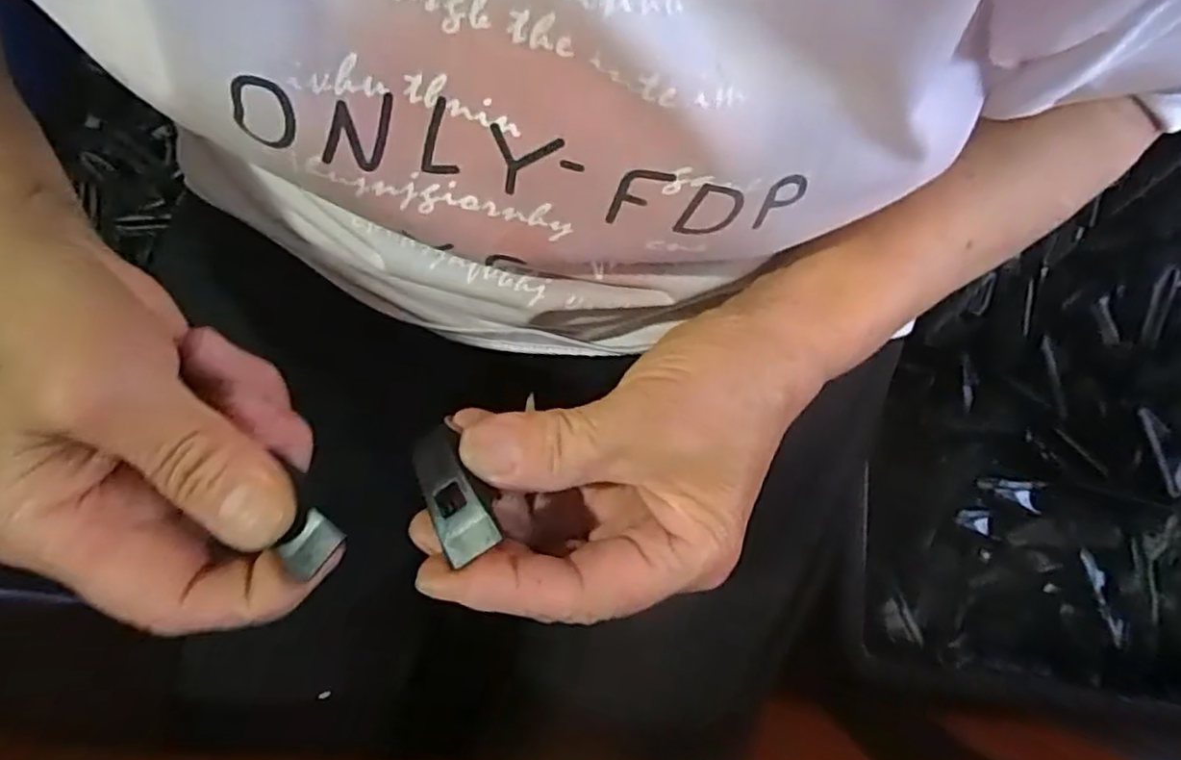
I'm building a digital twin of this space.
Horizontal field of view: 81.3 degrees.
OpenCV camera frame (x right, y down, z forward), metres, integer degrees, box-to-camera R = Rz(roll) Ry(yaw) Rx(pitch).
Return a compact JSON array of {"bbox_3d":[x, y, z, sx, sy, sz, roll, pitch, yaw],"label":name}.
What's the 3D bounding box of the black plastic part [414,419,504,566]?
[{"bbox_3d":[-0.040,0.031,0.200,0.017,0.006,0.039,-29,63,-6],"label":"black plastic part"}]

